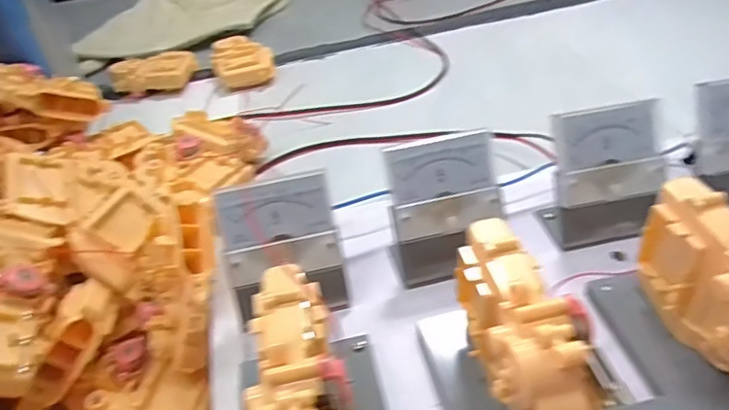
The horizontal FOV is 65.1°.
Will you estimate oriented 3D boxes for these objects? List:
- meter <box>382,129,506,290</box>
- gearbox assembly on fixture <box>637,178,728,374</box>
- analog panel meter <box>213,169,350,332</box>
[{"bbox_3d":[0.048,0.001,0.334,0.063,0.068,0.048,-10,40,-3],"label":"meter"},{"bbox_3d":[0.163,0.045,0.260,0.035,0.077,0.096,-13,40,-6],"label":"gearbox assembly on fixture"},{"bbox_3d":[-0.044,0.026,0.317,0.062,0.069,0.043,-12,40,-6],"label":"analog panel meter"}]

